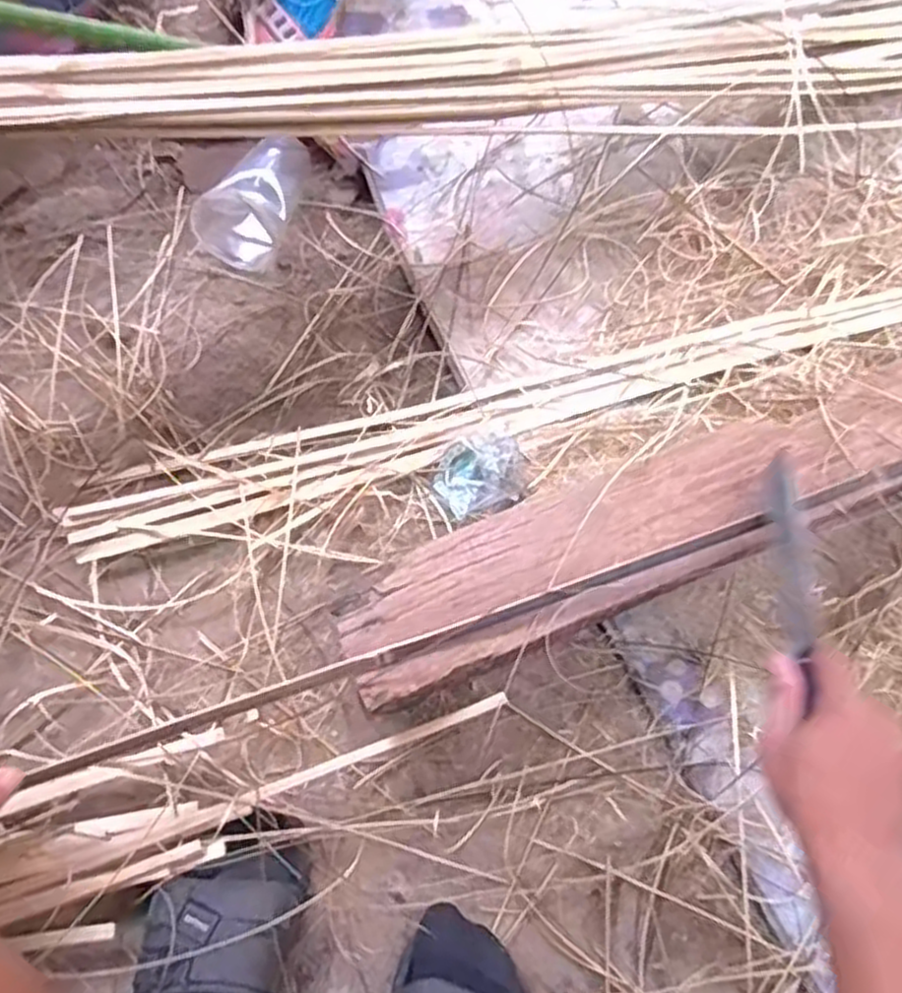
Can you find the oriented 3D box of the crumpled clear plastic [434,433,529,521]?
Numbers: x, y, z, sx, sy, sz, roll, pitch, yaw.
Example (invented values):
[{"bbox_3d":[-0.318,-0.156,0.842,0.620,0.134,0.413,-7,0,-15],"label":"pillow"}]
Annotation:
[{"bbox_3d":[0.031,-0.019,0.733,0.089,0.032,0.068,-23,72,-8],"label":"crumpled clear plastic"}]

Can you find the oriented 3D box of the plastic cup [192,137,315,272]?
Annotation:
[{"bbox_3d":[-0.206,-0.320,0.846,0.094,0.067,0.160,21,72,8],"label":"plastic cup"}]

